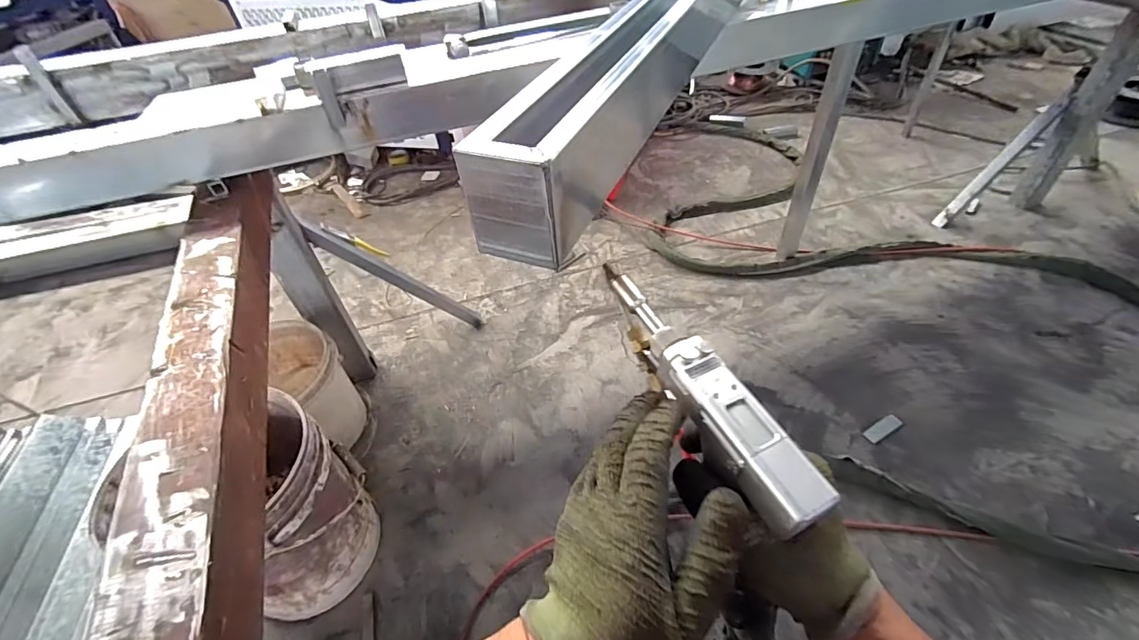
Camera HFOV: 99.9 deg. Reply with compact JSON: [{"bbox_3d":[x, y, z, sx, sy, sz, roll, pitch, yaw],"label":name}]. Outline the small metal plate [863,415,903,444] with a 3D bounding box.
[{"bbox_3d":[0.713,0.247,1.087,0.097,0.008,0.037,-31,41,-11],"label":"small metal plate"}]

